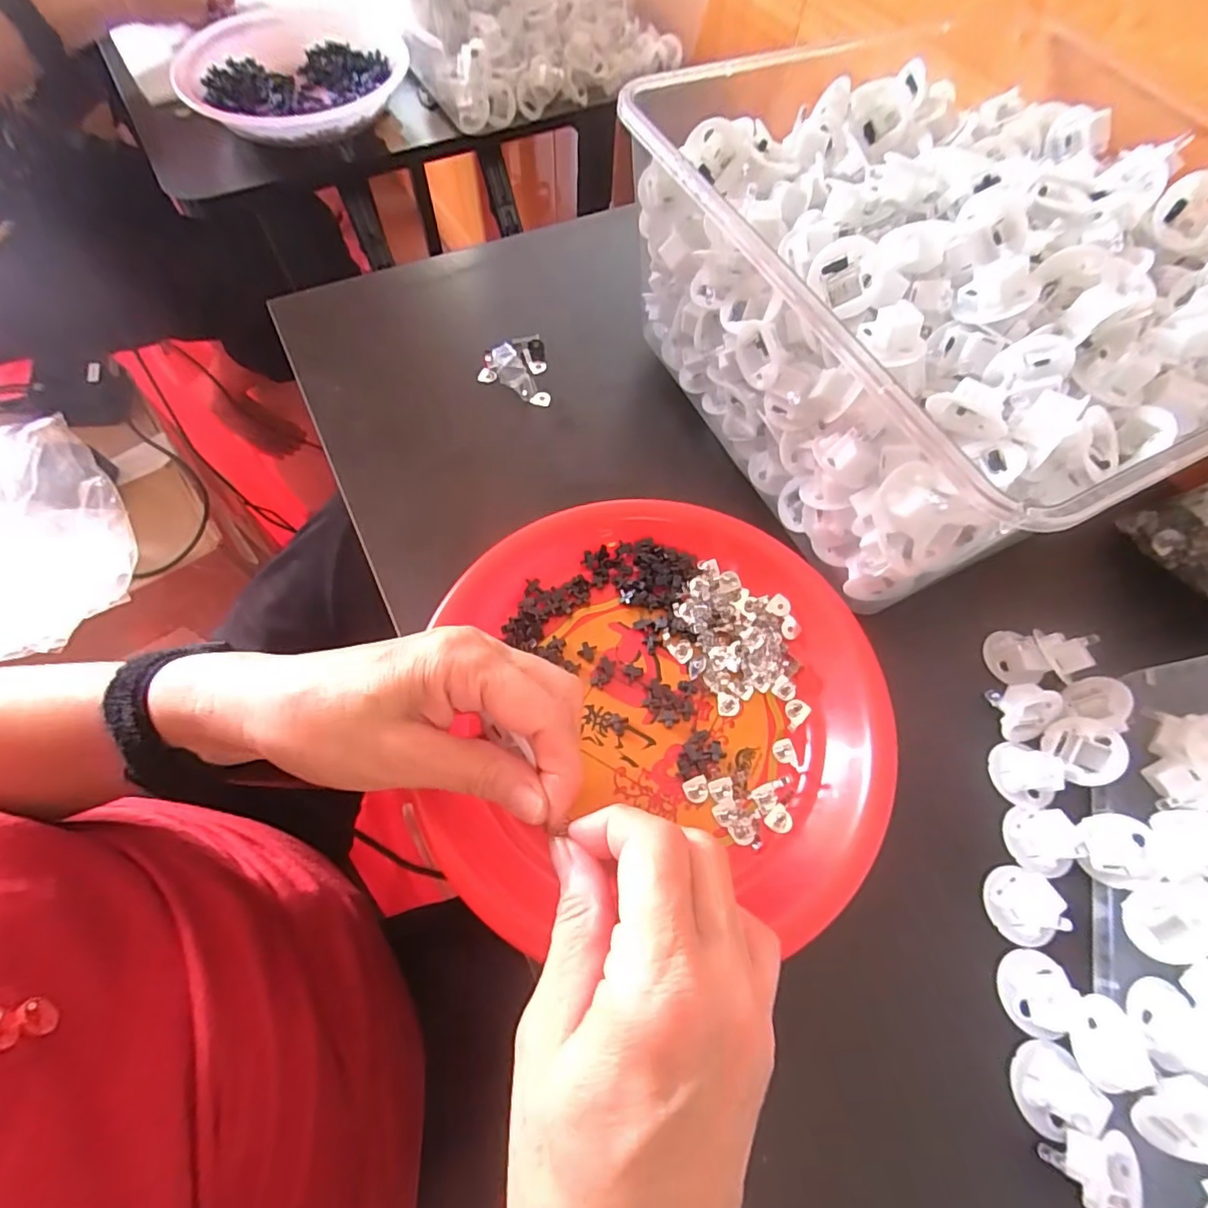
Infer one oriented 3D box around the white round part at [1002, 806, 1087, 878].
[{"bbox_3d":[0.213,0.114,0.272,0.027,0.018,0.031,7,65,1],"label":"white round part"}]

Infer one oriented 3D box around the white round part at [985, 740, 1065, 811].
[{"bbox_3d":[0.214,0.085,0.283,0.025,0.021,0.032,-5,66,-4],"label":"white round part"}]

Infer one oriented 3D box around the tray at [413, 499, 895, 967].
[{"bbox_3d":[0.030,0.046,0.290,0.219,0.023,0.212,1,65,-2],"label":"tray"}]

